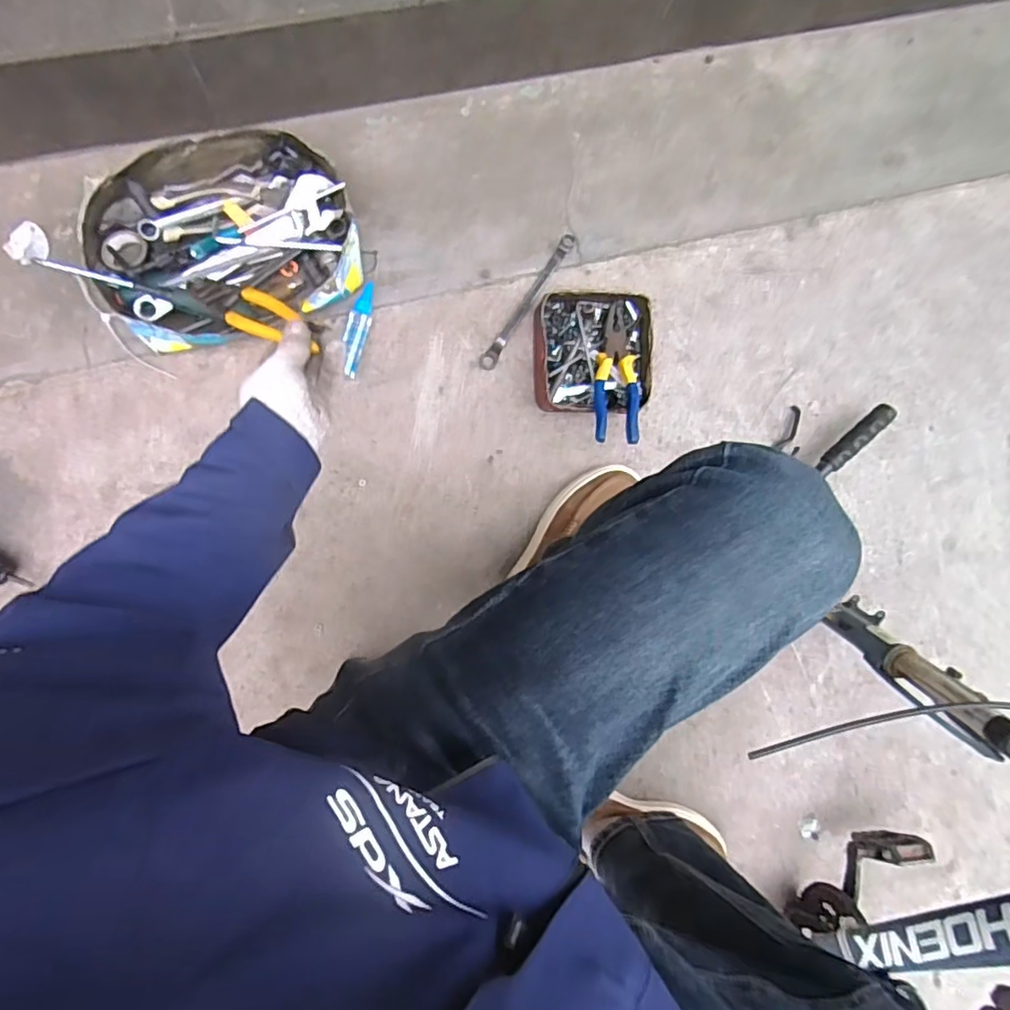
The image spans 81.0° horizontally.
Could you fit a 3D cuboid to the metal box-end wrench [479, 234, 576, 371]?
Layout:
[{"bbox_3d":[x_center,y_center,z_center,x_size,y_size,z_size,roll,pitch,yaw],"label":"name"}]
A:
[{"bbox_3d":[0.031,-0.279,0.815,0.020,0.014,0.216,34,85,-7],"label":"metal box-end wrench"}]

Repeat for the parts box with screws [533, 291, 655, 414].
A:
[{"bbox_3d":[0.124,-0.212,0.824,0.164,0.037,0.165,-2,90,-9],"label":"parts box with screws"}]

